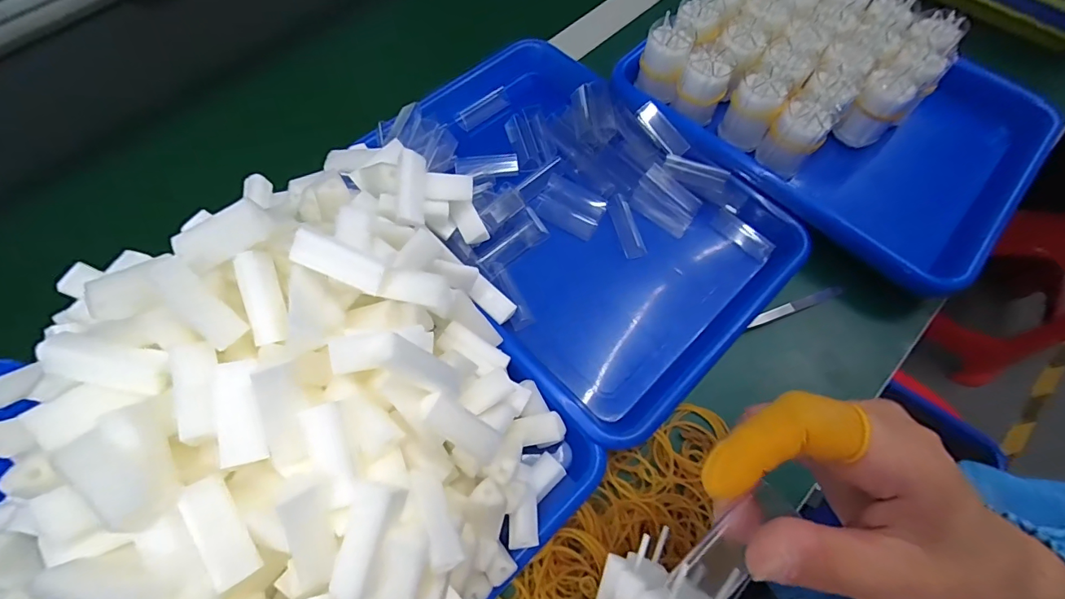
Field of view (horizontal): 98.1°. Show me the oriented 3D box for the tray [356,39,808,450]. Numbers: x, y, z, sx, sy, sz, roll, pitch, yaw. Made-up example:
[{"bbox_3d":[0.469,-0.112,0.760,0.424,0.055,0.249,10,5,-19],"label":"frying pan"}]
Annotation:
[{"bbox_3d":[0.028,-0.075,0.392,0.245,0.044,0.336,-41,72,-16],"label":"tray"}]

